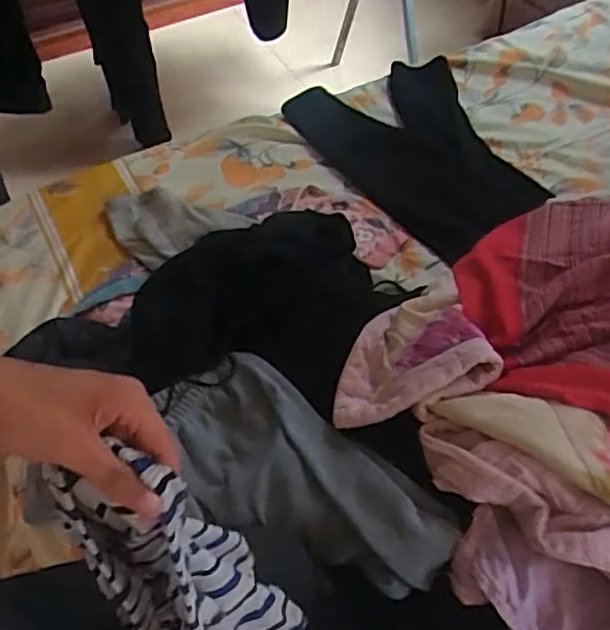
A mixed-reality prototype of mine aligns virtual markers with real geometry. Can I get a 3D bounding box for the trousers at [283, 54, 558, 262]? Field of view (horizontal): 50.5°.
[{"bbox_3d":[0.210,-0.317,1.270,0.359,0.120,0.519,-24,68,-4],"label":"trousers"}]

